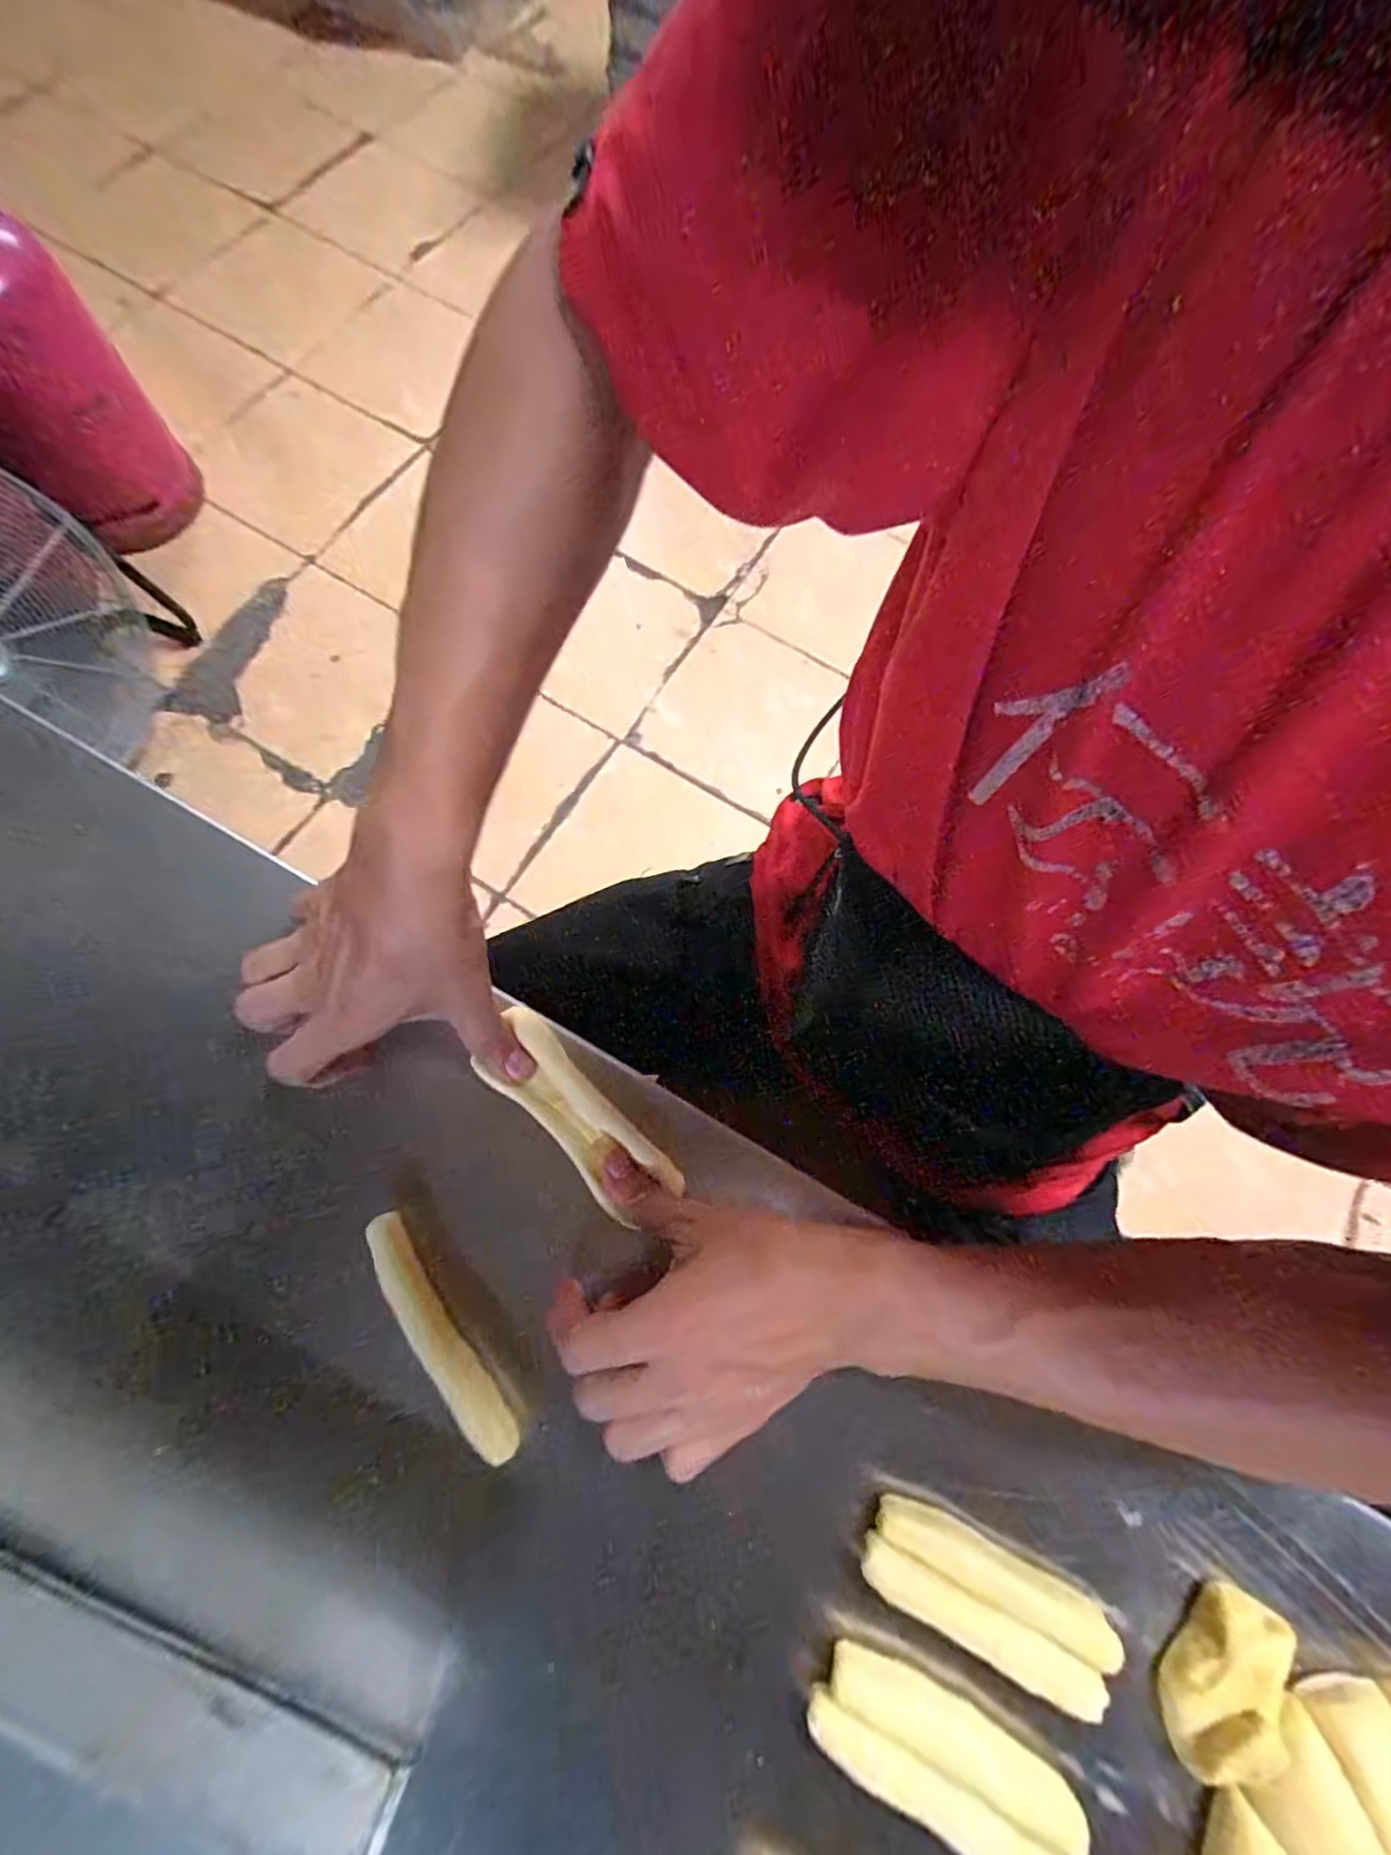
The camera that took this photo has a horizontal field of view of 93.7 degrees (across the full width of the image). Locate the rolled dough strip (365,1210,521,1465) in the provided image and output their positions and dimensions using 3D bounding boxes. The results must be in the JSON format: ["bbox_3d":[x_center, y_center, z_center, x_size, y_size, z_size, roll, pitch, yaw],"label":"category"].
[{"bbox_3d":[-0.115,0.180,0.288,0.019,0.009,0.112,-35,79,-12],"label":"rolled dough strip"}]

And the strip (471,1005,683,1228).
[{"bbox_3d":[-0.059,0.091,0.316,0.115,0.009,0.037,44,77,9],"label":"strip"}]

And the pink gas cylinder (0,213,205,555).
[{"bbox_3d":[-1.157,-0.959,1.158,0.275,0.481,0.247,-39,80,-13],"label":"pink gas cylinder"}]

